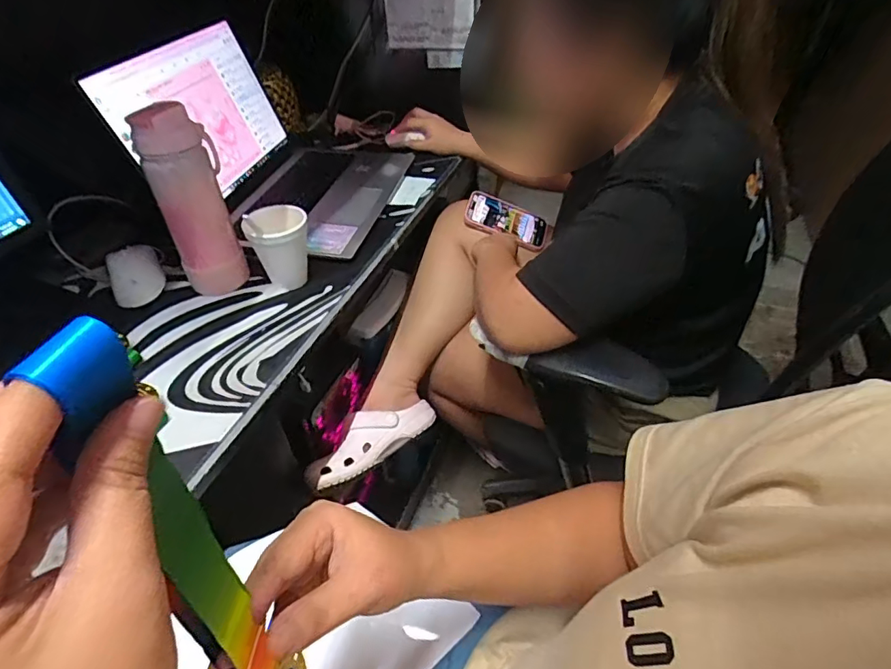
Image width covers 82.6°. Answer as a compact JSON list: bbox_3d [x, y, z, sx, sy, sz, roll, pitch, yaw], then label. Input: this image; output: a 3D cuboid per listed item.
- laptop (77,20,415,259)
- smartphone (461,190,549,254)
[{"bbox_3d":[-0.254,-0.324,0.793,0.318,0.216,0.346,8,43,11],"label":"laptop"},{"bbox_3d":[0.106,-0.202,0.889,0.143,0.016,0.080,24,65,-4],"label":"smartphone"}]

